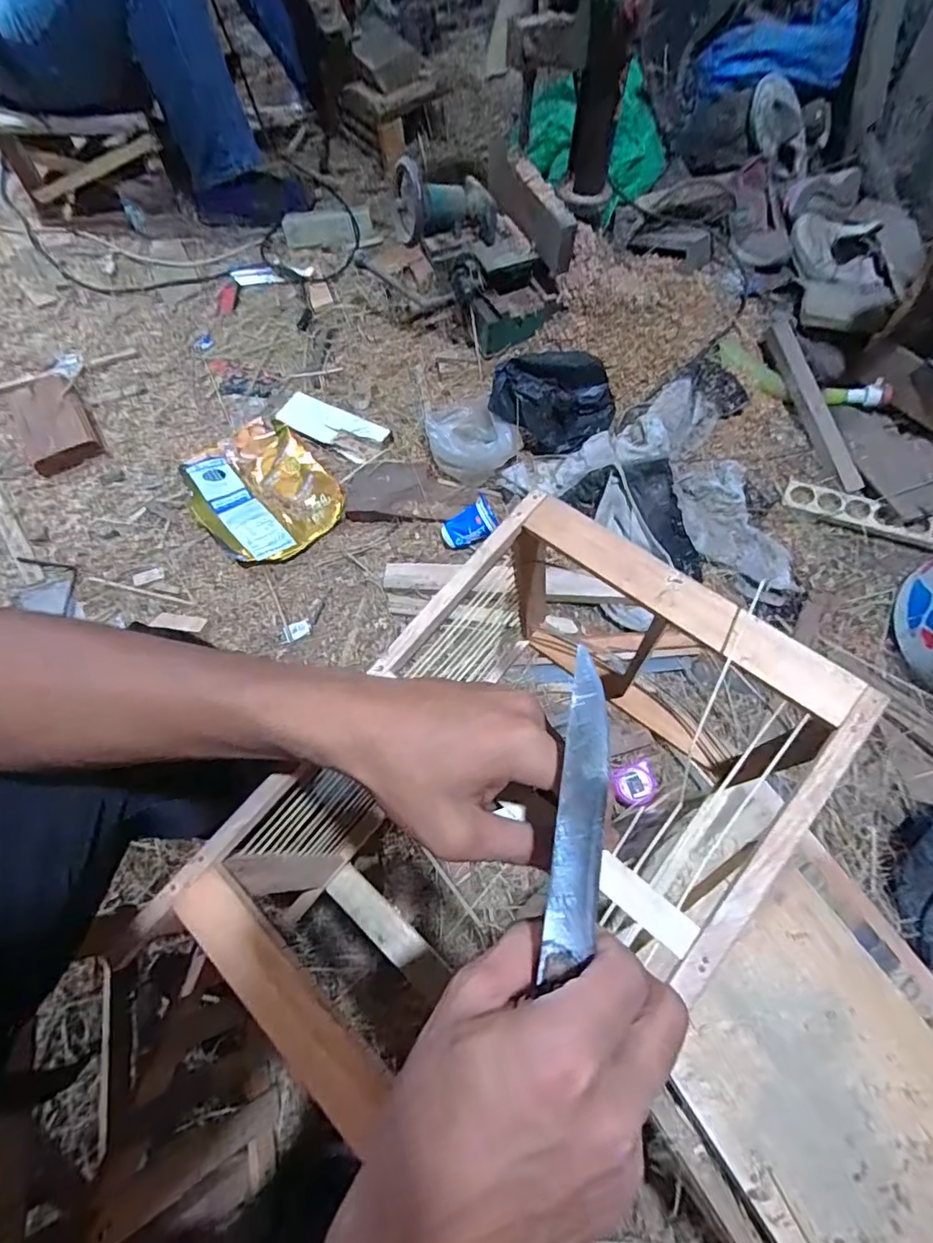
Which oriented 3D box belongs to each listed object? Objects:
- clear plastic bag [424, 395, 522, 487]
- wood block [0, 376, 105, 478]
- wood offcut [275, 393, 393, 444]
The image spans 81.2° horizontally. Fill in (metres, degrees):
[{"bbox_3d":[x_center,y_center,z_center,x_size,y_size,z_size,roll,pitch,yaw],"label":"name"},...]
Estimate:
[{"bbox_3d":[0.009,-0.315,0.949,0.139,0.076,0.136,-18,66,-9],"label":"clear plastic bag"},{"bbox_3d":[-0.756,-0.361,0.997,0.121,0.042,0.224,-33,69,-15],"label":"wood block"},{"bbox_3d":[-0.260,-0.370,1.030,0.215,0.014,0.084,29,68,13],"label":"wood offcut"}]

